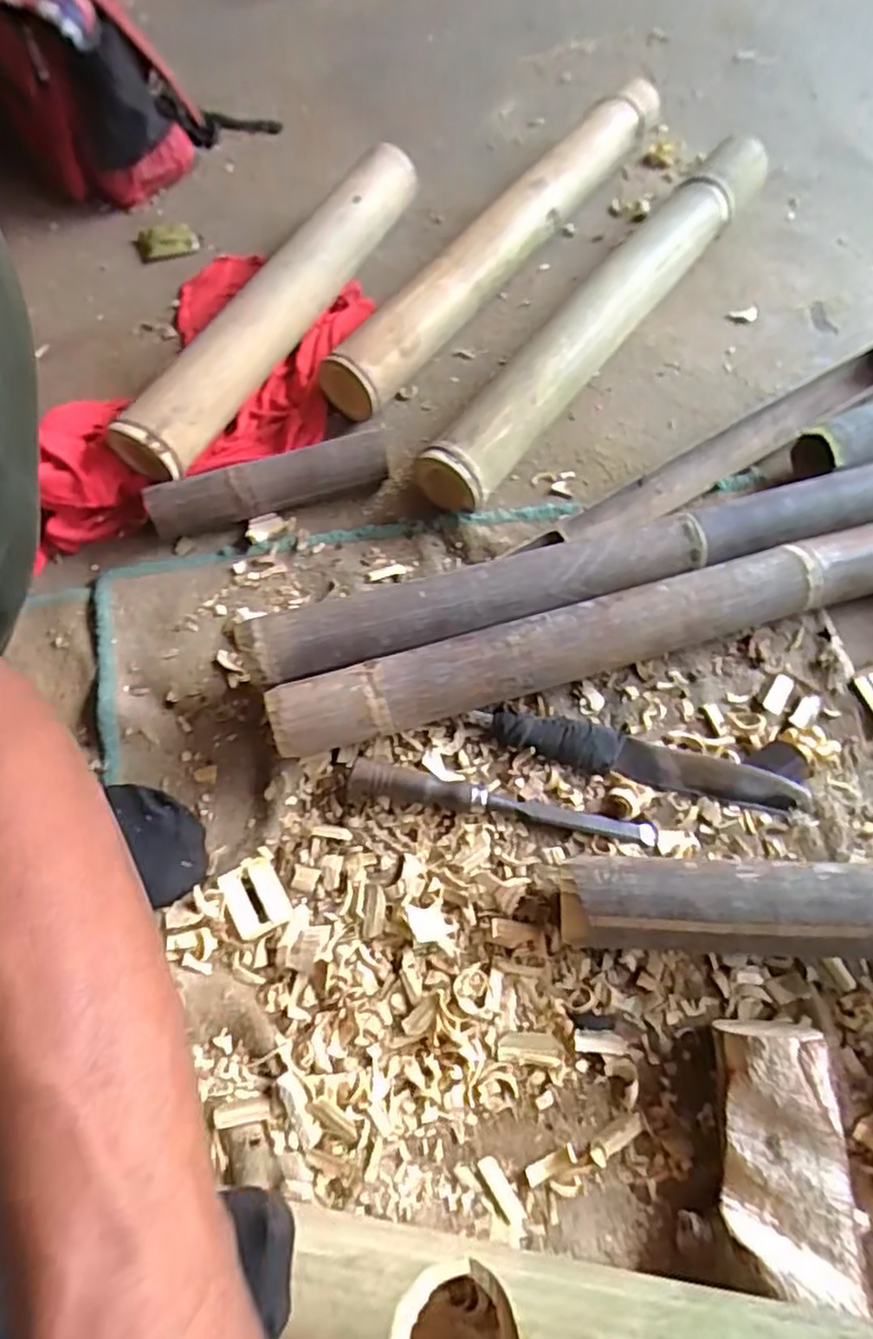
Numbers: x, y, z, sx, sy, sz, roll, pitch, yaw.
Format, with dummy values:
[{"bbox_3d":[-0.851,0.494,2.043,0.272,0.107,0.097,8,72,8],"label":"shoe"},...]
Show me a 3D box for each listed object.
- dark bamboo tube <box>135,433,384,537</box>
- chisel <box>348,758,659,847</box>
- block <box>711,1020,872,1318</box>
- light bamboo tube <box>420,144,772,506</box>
[{"bbox_3d":[-0.158,-0.180,0.647,0.226,0.050,0.043,-18,67,-7],"label":"dark bamboo tube"},{"bbox_3d":[0.052,0.108,0.528,0.244,0.024,0.025,10,66,5],"label":"chisel"},{"bbox_3d":[0.205,0.387,0.379,0.079,0.059,0.325,4,66,3],"label":"block"},{"bbox_3d":[0.184,-0.388,0.722,0.077,0.076,0.597,35,71,15],"label":"light bamboo tube"}]

